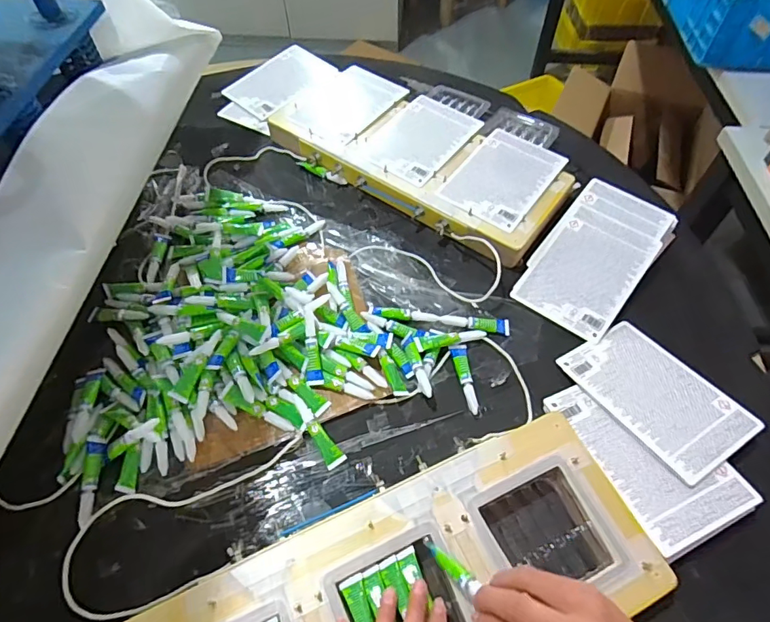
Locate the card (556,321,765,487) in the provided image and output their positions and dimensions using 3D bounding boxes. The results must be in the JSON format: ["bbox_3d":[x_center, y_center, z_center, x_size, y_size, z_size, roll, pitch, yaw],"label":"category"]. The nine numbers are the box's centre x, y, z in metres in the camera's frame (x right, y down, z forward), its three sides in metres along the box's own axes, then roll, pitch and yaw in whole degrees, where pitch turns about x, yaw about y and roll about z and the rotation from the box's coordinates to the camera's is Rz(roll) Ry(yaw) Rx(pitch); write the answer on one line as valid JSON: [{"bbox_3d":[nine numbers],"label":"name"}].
[{"bbox_3d":[0.282,0.086,0.506,0.112,0.011,0.169,-25,51,-19],"label":"card"}]

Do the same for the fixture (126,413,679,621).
[{"bbox_3d":[0.014,0.237,0.388,0.421,0.021,0.170,-22,61,-15],"label":"fixture"}]

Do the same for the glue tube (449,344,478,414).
[{"bbox_3d":[0.087,0.073,0.526,0.017,0.011,0.081,-5,58,-4],"label":"glue tube"}]

